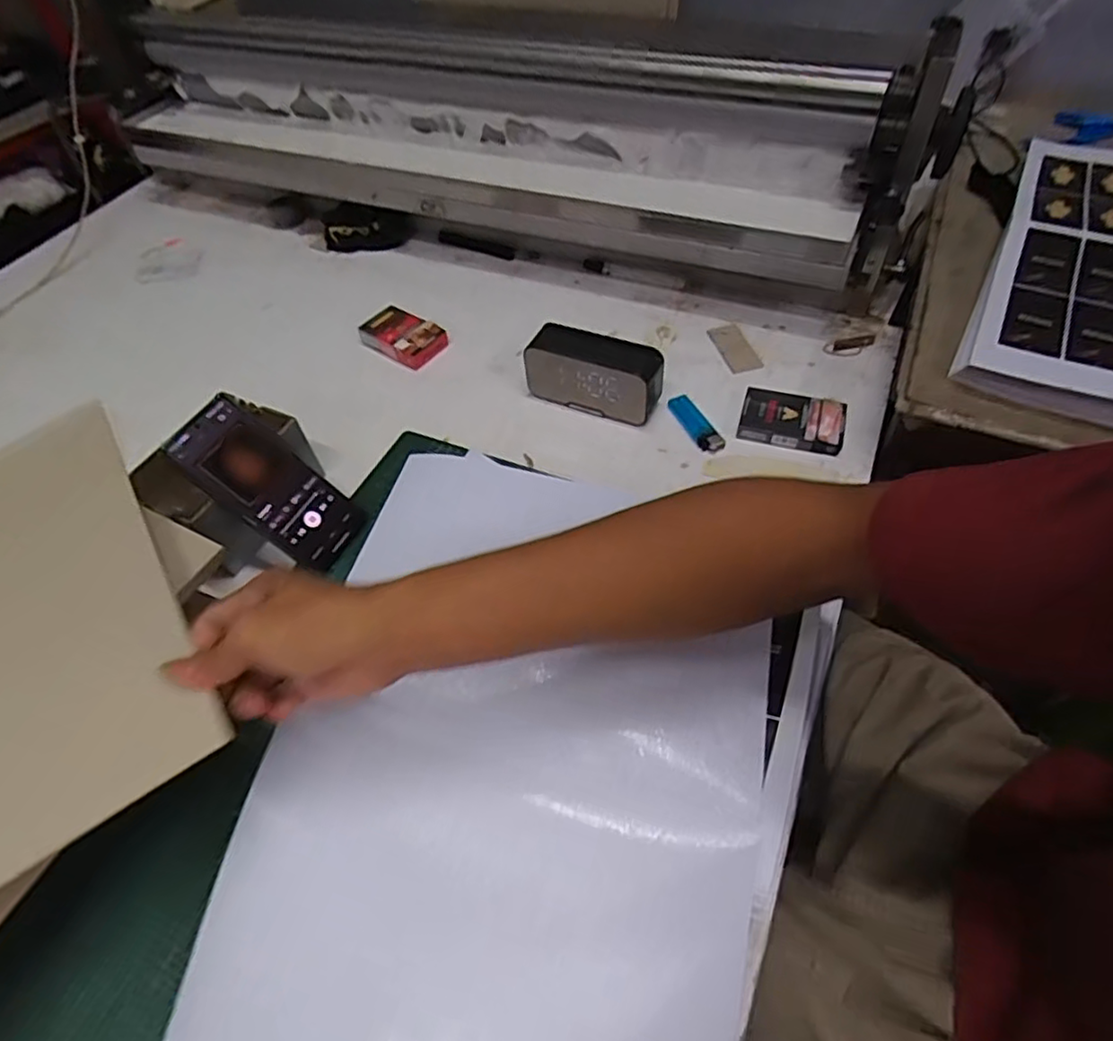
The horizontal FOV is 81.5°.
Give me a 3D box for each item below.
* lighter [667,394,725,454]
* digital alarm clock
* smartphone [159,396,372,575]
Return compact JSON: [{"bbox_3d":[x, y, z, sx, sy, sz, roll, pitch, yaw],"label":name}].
[{"bbox_3d":[0.144,-0.103,0.671,0.023,0.012,0.088,-20,53,-11],"label":"lighter"},{"bbox_3d":[0.040,-0.155,0.681,0.141,0.074,0.048,18,56,17],"label":"digital alarm clock"},{"bbox_3d":[-0.248,-0.031,0.564,0.015,0.164,0.071,-18,36,48],"label":"smartphone"}]

